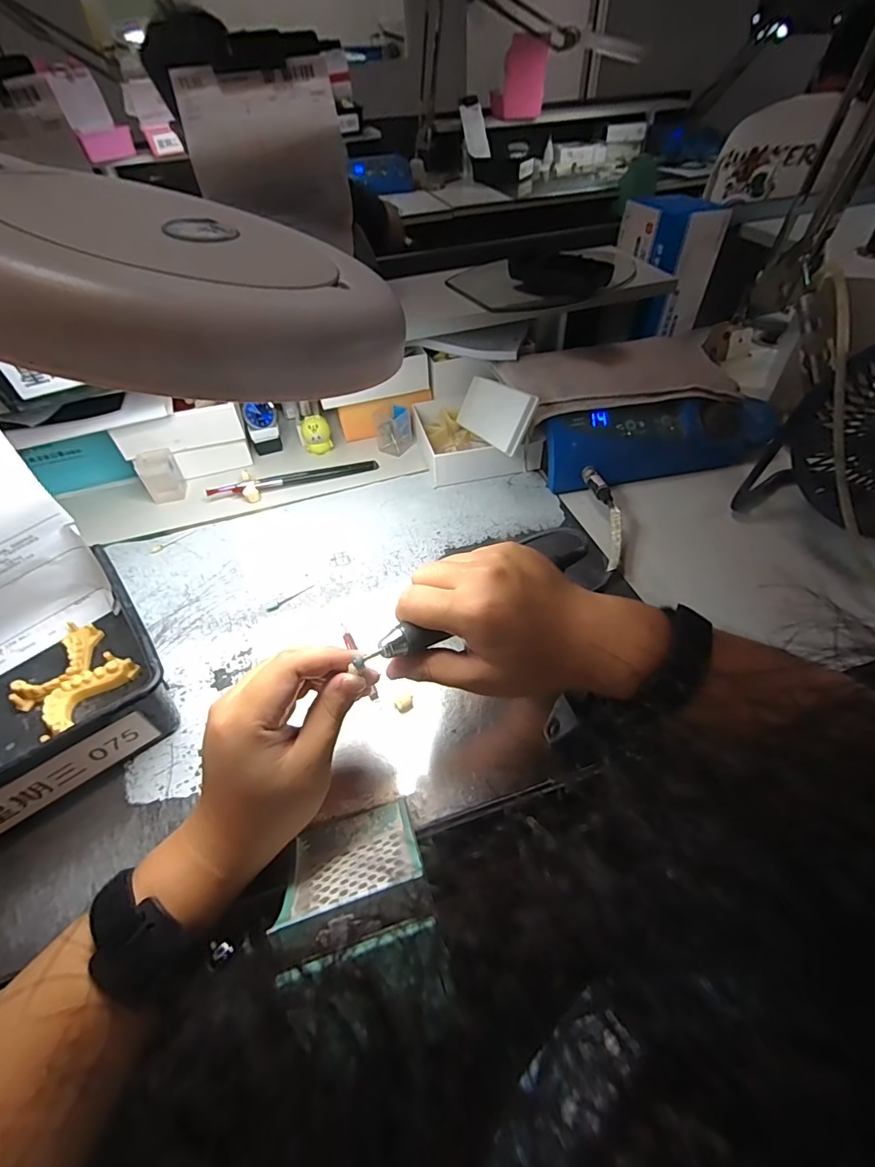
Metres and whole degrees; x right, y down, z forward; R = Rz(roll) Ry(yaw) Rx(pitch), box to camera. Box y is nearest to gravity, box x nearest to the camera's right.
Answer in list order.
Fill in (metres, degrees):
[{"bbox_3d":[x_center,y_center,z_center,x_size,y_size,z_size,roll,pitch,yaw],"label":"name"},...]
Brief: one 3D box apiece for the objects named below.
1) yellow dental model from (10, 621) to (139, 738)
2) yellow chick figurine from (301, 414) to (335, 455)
[{"bbox_3d":[-0.298,0.073,0.394,0.099,0.021,0.073,30,56,26],"label":"yellow dental model"},{"bbox_3d":[-0.147,-0.178,0.596,0.033,0.049,0.023,-14,50,-9],"label":"yellow chick figurine"}]

